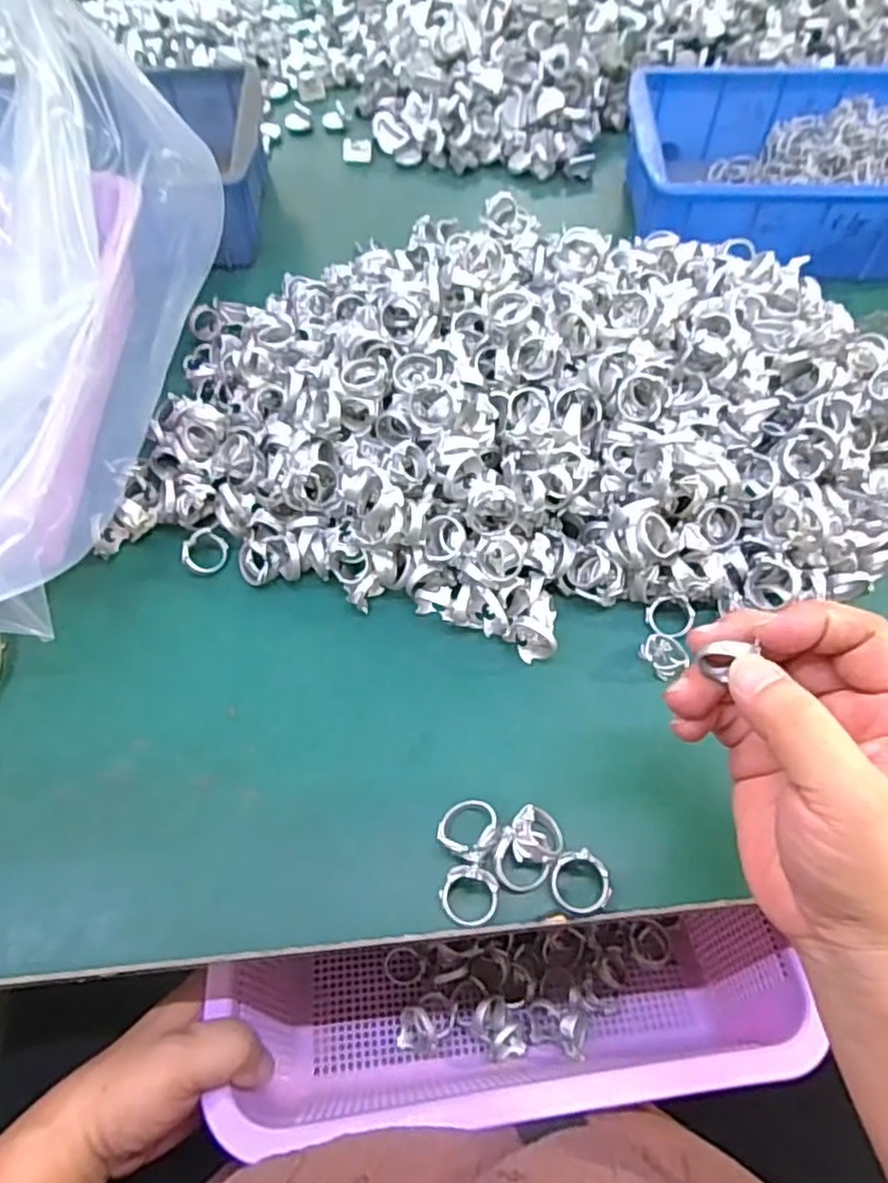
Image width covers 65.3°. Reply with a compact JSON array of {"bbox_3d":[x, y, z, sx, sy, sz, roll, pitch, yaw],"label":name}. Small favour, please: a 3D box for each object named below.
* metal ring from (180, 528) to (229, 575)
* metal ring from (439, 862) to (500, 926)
[{"bbox_3d":[-0.135,-0.023,0.392,0.025,0.013,0.024,0,60,1],"label":"metal ring"},{"bbox_3d":[0.011,0.127,0.290,0.024,0.013,0.023,0,60,1],"label":"metal ring"}]

